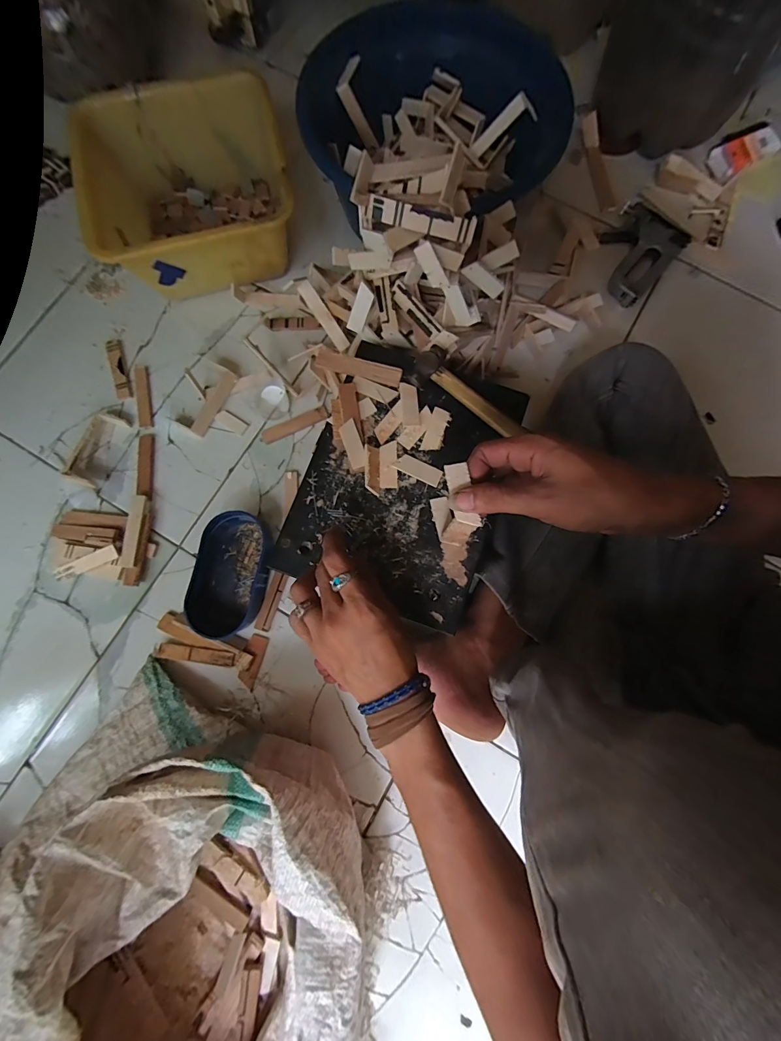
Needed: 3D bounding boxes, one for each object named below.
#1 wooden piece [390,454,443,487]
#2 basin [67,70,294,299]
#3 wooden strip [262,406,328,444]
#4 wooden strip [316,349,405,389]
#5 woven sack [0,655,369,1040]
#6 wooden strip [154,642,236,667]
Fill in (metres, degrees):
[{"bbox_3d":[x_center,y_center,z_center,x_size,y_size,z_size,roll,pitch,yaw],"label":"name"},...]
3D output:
[{"bbox_3d":[0.030,-0.055,0.415,0.051,0.006,0.019,24,79,4],"label":"wooden piece"},{"bbox_3d":[-0.275,-0.456,0.564,0.263,0.129,0.249,-12,79,-3],"label":"basin"},{"bbox_3d":[-0.139,-0.138,0.564,0.099,0.007,0.019,-22,79,-5],"label":"wooden strip"},{"bbox_3d":[-0.035,-0.173,0.436,0.096,0.009,0.020,15,79,3],"label":"wooden strip"},{"bbox_3d":[-0.224,0.428,0.366,0.413,0.173,0.420,24,79,4],"label":"woven sack"},{"bbox_3d":[-0.251,0.172,0.500,0.101,0.005,0.018,8,79,1],"label":"wooden strip"}]

